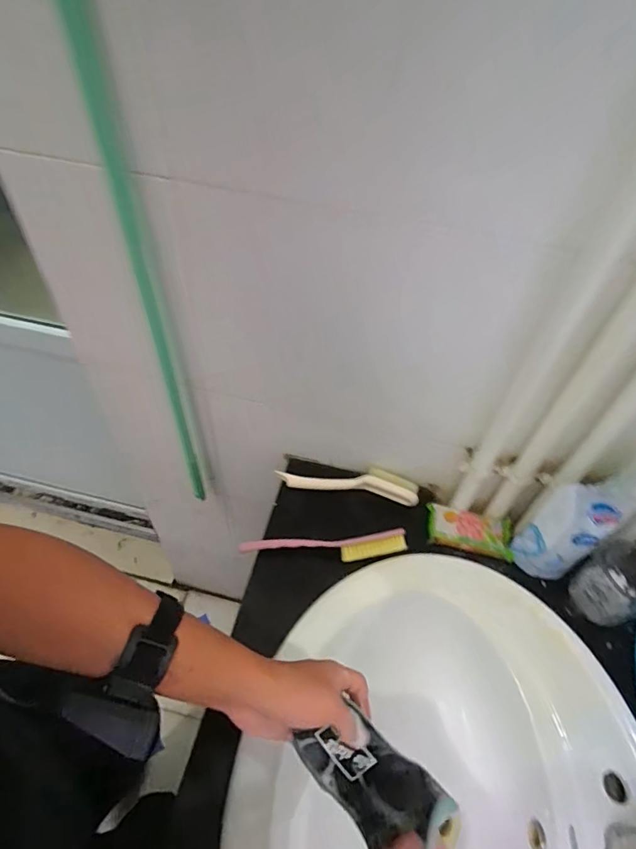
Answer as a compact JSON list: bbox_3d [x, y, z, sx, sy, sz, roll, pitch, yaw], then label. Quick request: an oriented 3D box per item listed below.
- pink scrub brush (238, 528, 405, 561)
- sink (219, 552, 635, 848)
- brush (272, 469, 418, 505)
[{"bbox_3d":[0.007,0.169,0.628,0.224,0.037,0.030,2,50,-5],"label":"pink scrub brush"},{"bbox_3d":[0.134,0.446,0.508,0.435,0.166,0.542,16,51,7],"label":"sink"},{"bbox_3d":[0.046,0.085,0.701,0.211,0.023,0.044,10,50,2],"label":"brush"}]

